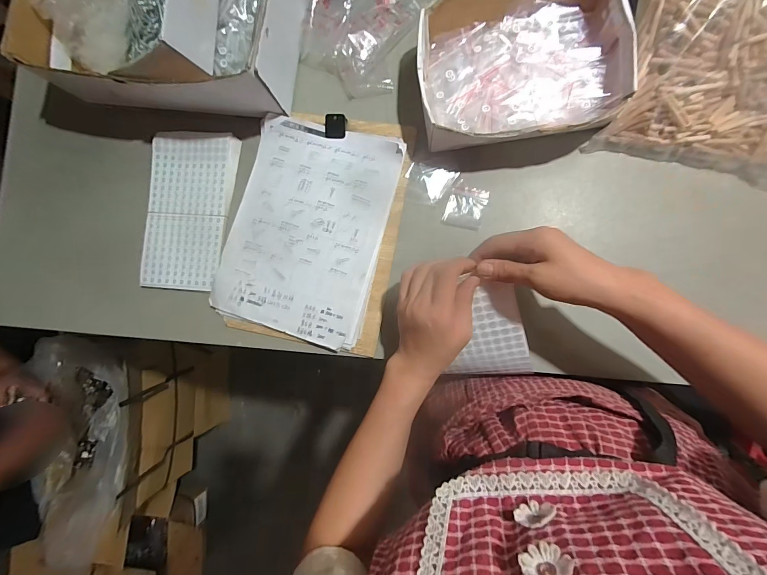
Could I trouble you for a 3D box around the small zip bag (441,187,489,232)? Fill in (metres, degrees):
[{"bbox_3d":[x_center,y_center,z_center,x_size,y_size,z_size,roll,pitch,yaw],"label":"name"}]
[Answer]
[{"bbox_3d":[0.111,-0.108,0.458,0.050,0.005,0.055,18,89,9],"label":"small zip bag"}]

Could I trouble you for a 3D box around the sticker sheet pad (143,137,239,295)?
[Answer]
[{"bbox_3d":[-0.285,-0.113,0.495,0.124,0.016,0.228,6,87,8],"label":"sticker sheet pad"}]

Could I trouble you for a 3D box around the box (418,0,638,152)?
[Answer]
[{"bbox_3d":[0.169,-0.279,0.429,0.242,0.059,0.204,-5,86,8],"label":"box"}]

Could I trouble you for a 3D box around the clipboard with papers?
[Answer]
[{"bbox_3d":[-0.096,-0.083,0.471,0.232,0.021,0.311,11,88,8],"label":"clipboard with papers"}]

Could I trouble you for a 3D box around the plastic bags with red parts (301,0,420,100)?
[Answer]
[{"bbox_3d":[-0.043,-0.372,0.473,0.153,0.030,0.178,19,89,9],"label":"plastic bags with red parts"}]

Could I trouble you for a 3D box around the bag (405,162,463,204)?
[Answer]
[{"bbox_3d":[0.066,-0.142,0.462,0.069,0.006,0.055,14,89,8],"label":"bag"}]

